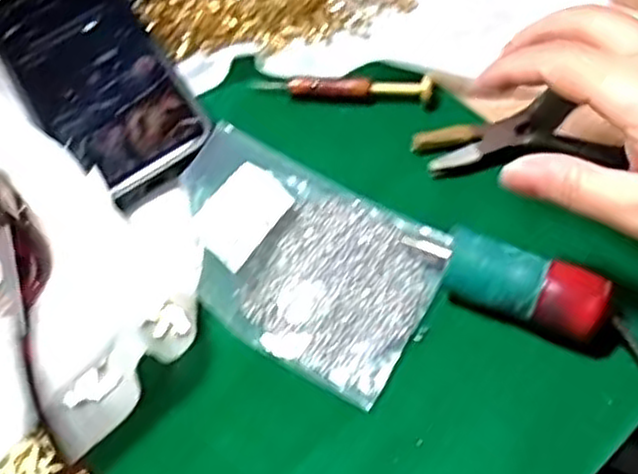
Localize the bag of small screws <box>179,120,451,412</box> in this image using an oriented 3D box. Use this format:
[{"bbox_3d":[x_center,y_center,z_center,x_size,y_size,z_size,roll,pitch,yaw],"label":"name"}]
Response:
[{"bbox_3d":[-0.013,0.007,0.346,0.130,0.023,0.091,25,63,19],"label":"bag of small screws"}]

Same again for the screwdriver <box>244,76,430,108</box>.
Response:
[{"bbox_3d":[0.012,-0.078,0.405,0.096,0.014,0.012,5,58,8],"label":"screwdriver"}]

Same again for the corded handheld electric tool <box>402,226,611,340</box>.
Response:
[{"bbox_3d":[0.080,0.018,0.327,0.085,0.026,0.025,23,62,18],"label":"corded handheld electric tool"}]

